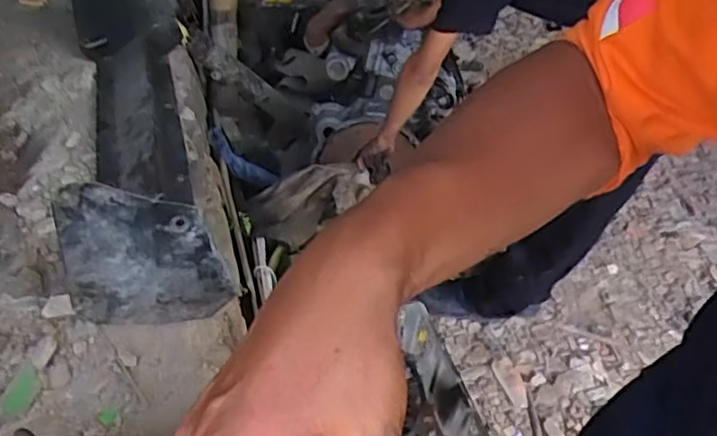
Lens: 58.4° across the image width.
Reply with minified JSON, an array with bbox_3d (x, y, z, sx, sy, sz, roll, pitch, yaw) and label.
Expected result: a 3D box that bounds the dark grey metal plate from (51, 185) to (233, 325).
[{"bbox_3d":[-0.306,0.055,0.923,0.223,0.268,0.027,-4,41,-13],"label":"dark grey metal plate"}]

